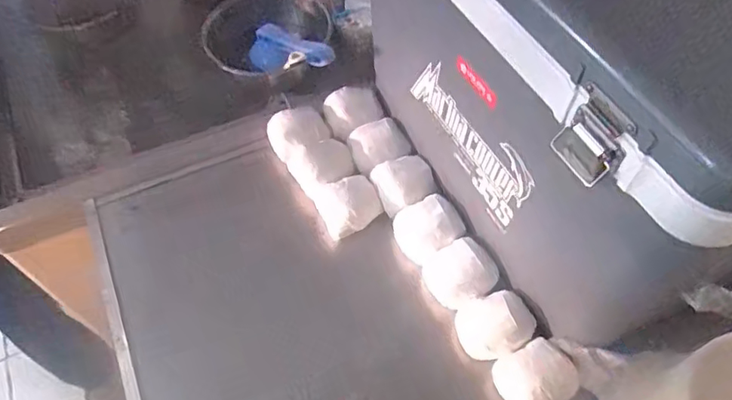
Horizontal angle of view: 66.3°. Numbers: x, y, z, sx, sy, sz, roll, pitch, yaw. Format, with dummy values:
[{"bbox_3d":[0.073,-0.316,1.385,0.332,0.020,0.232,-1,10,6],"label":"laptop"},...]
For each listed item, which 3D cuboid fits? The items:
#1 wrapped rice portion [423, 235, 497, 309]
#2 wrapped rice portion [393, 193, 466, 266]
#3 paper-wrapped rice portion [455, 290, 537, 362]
[{"bbox_3d":[0.114,0.087,0.667,0.074,0.057,0.073,-15,57,-9],"label":"wrapped rice portion"},{"bbox_3d":[0.077,0.037,0.700,0.073,0.055,0.062,-17,58,-10],"label":"wrapped rice portion"},{"bbox_3d":[0.147,0.138,0.625,0.079,0.061,0.065,-12,57,-7],"label":"paper-wrapped rice portion"}]

